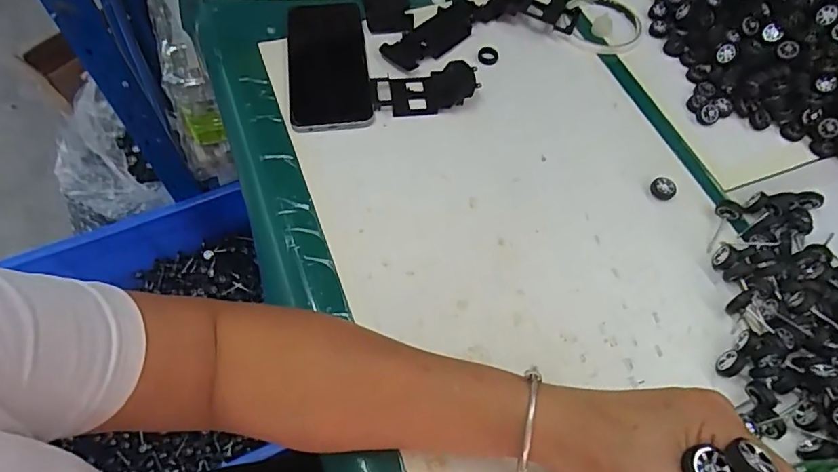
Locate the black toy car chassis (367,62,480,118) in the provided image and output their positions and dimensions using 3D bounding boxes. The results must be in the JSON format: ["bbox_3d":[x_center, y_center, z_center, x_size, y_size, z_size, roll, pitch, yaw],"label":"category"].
[{"bbox_3d":[0.005,-0.136,0.482,0.096,0.016,0.049,-15,62,-10],"label":"black toy car chassis"}]

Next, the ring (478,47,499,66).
[{"bbox_3d":[0.069,-0.178,0.514,0.021,0.007,0.021,1,61,-1],"label":"ring"}]

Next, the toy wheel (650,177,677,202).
[{"bbox_3d":[0.208,-0.041,0.443,0.019,0.010,0.020,1,61,-1],"label":"toy wheel"}]

